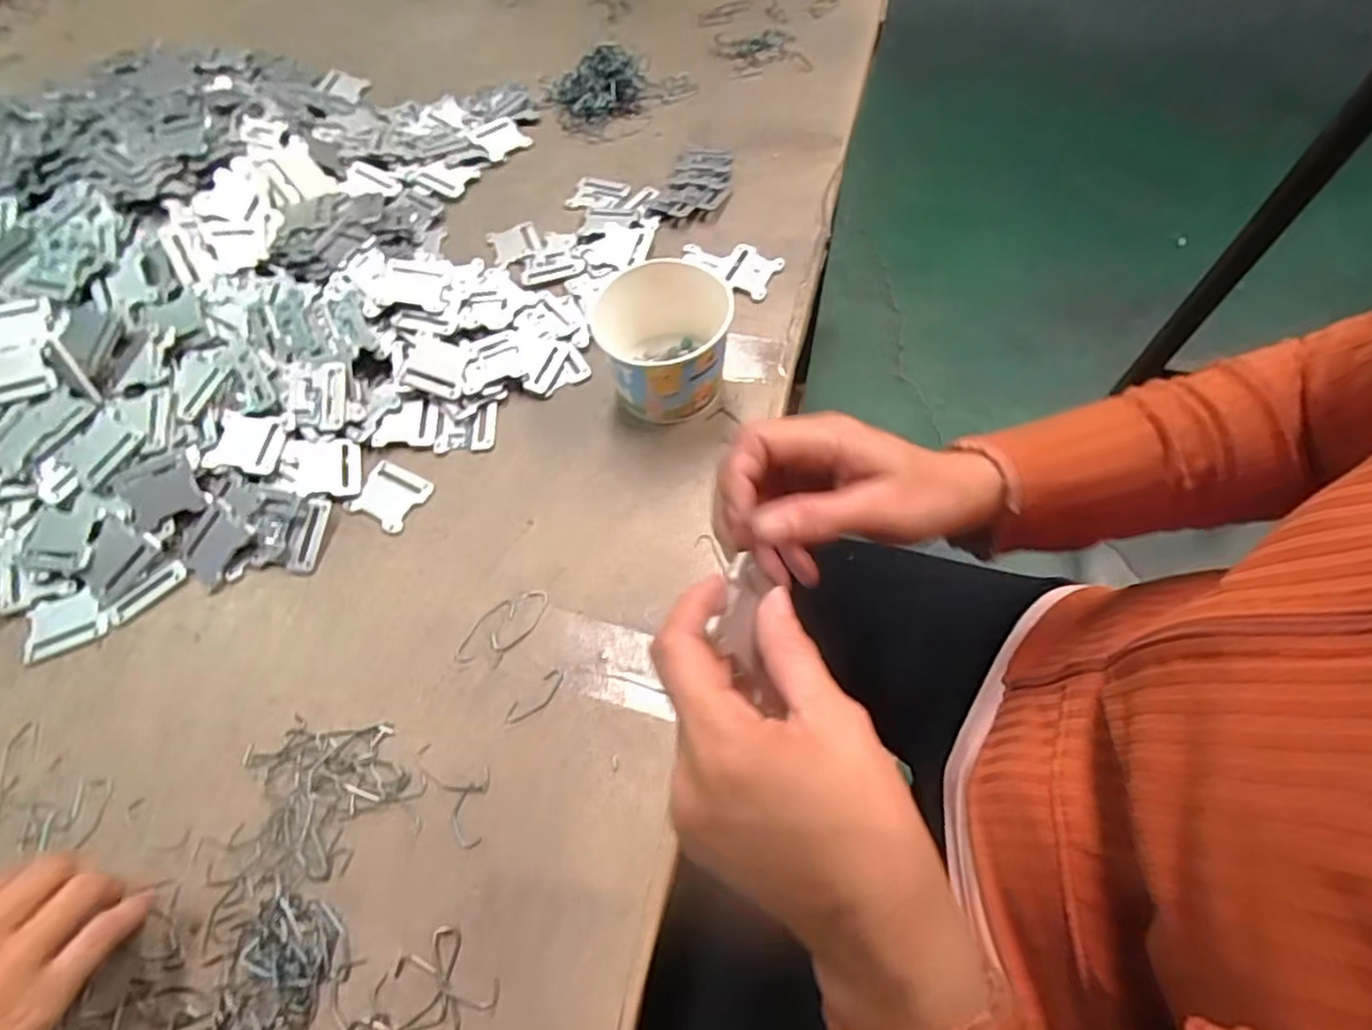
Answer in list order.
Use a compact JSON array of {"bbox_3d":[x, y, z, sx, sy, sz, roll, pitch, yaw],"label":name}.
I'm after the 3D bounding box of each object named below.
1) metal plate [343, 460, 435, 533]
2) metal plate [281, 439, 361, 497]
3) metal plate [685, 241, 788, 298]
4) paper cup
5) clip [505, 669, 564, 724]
[{"bbox_3d":[-0.208,-0.014,0.457,0.049,0.004,0.043,24,66,15],"label":"metal plate"},{"bbox_3d":[-0.257,-0.033,0.460,0.049,0.006,0.047,-9,66,-11],"label":"metal plate"},{"bbox_3d":[0.037,-0.212,0.547,0.082,0.004,0.047,25,68,13],"label":"metal plate"},{"bbox_3d":[-0.014,-0.118,0.459,0.086,0.072,0.087,-2,62,3],"label":"paper cup"},{"bbox_3d":[-0.088,0.108,0.383,0.041,0.004,0.014,-40,66,-16],"label":"clip"}]

